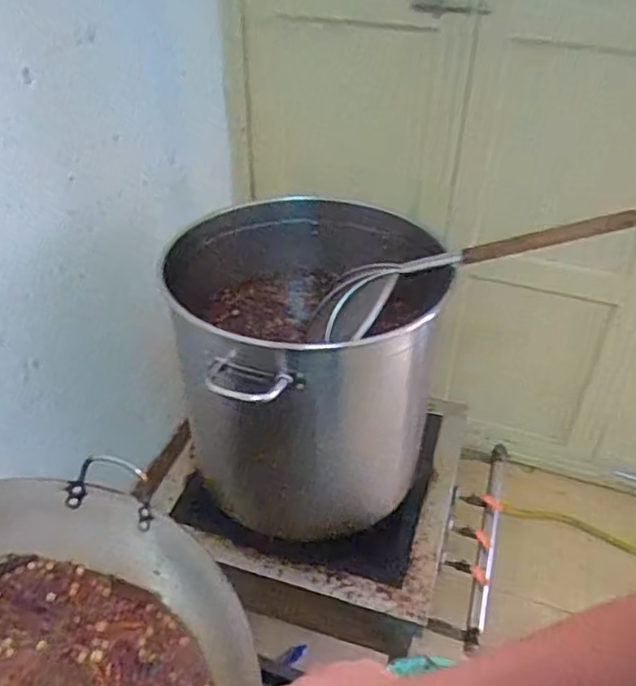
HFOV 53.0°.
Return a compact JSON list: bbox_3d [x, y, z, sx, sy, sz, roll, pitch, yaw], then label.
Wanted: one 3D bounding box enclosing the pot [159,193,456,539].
[{"bbox_3d":[-0.005,0.058,1.242,0.487,0.539,0.485,0,38,0],"label":"pot"}]

